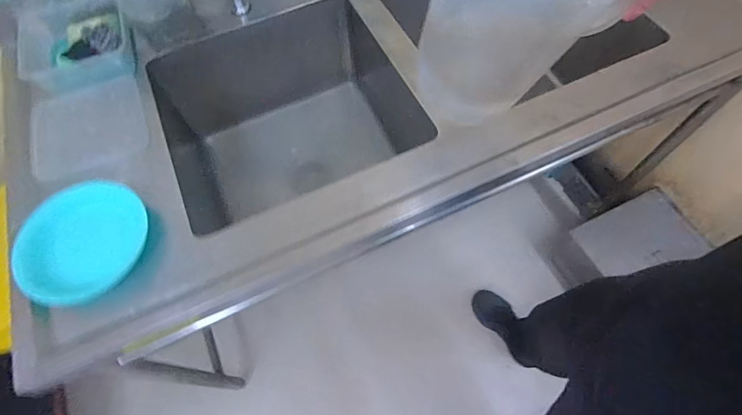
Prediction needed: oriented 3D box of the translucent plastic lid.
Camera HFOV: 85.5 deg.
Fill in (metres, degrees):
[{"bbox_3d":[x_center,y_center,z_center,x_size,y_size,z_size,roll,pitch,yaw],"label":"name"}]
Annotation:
[{"bbox_3d":[-0.524,-0.153,0.747,0.192,0.011,0.173,-19,71,-11],"label":"translucent plastic lid"}]

